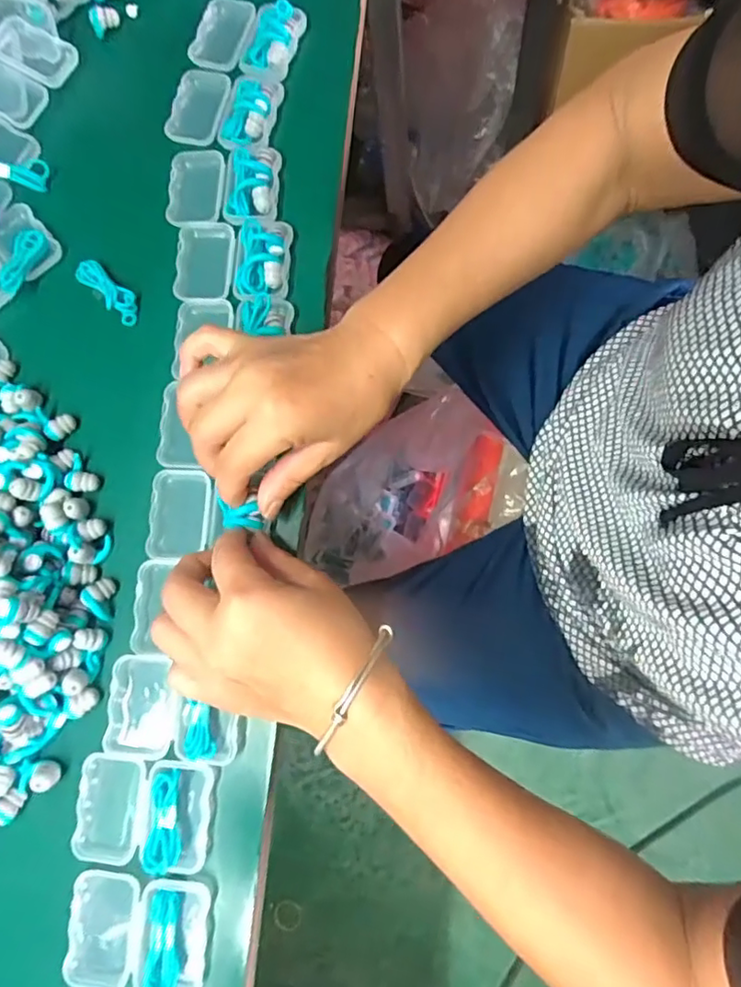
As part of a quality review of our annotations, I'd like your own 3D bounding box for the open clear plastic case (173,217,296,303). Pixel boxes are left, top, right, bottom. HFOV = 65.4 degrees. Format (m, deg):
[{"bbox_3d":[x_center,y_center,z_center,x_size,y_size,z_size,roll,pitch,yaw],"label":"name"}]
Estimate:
[{"bbox_3d":[-0.091,-0.155,0.381,0.077,0.016,0.057,4,80,7],"label":"open clear plastic case"}]

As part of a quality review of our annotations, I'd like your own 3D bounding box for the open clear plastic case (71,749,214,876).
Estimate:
[{"bbox_3d":[-0.127,0.176,0.319,0.076,0.012,0.056,3,79,7],"label":"open clear plastic case"}]

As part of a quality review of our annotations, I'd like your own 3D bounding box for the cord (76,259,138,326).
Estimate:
[{"bbox_3d":[-0.178,-0.138,0.391,0.055,0.011,0.018,41,86,12],"label":"cord"}]

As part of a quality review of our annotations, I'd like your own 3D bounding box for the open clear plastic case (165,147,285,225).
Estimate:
[{"bbox_3d":[-0.101,-0.211,0.392,0.075,0.015,0.059,3,79,7],"label":"open clear plastic case"}]

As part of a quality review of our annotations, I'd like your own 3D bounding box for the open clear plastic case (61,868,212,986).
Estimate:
[{"bbox_3d":[-0.126,0.235,0.306,0.075,0.012,0.055,0,79,6],"label":"open clear plastic case"}]

